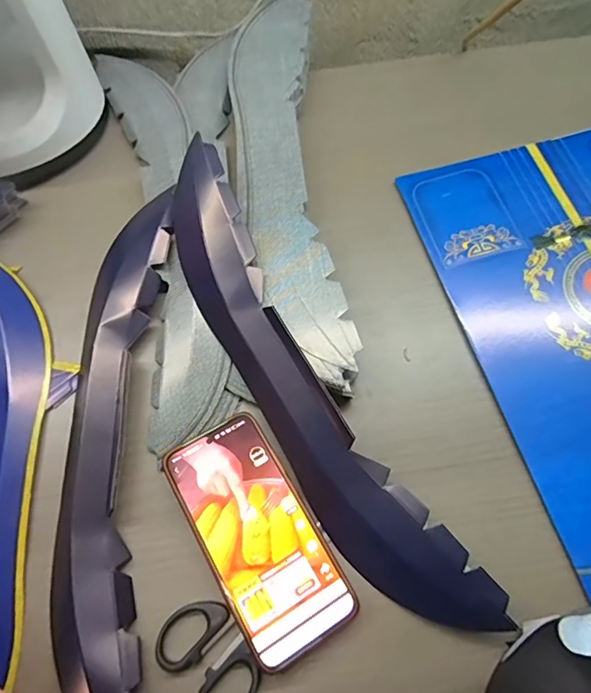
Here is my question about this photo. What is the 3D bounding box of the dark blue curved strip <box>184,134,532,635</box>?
[{"bbox_3d":[0.006,0.029,0.357,0.075,0.018,0.405,-35,79,13],"label":"dark blue curved strip"}]

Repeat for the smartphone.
[{"bbox_3d":[-0.027,0.131,0.338,0.076,0.015,0.160,-30,71,-9],"label":"smartphone"}]

